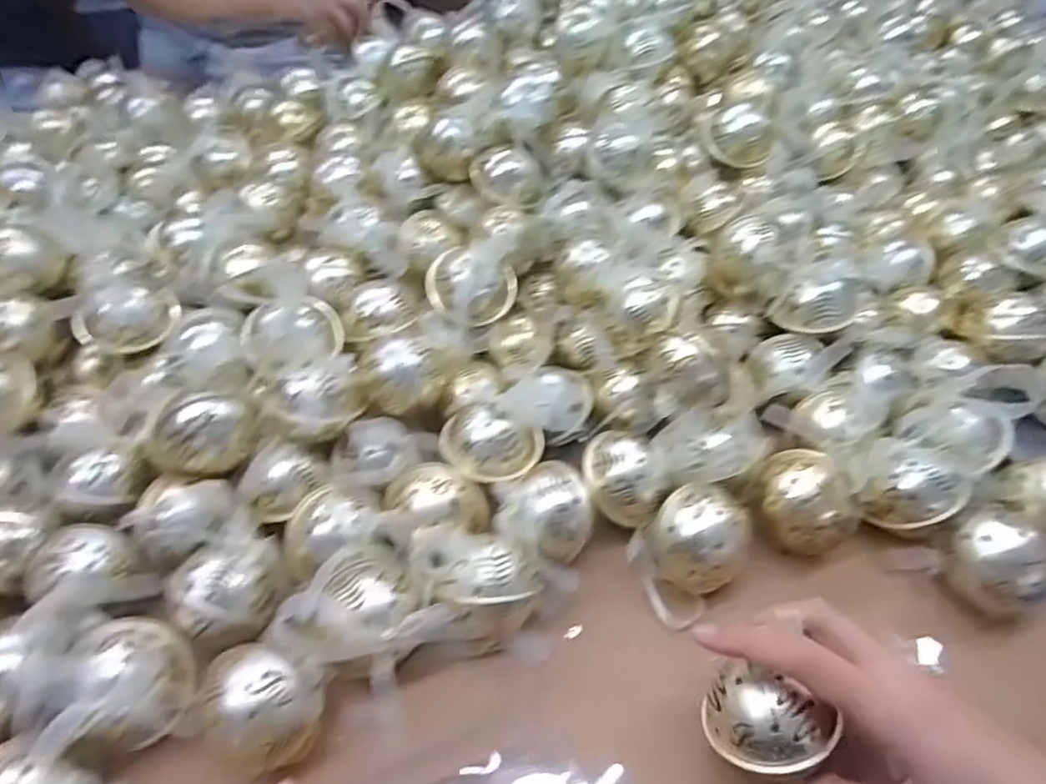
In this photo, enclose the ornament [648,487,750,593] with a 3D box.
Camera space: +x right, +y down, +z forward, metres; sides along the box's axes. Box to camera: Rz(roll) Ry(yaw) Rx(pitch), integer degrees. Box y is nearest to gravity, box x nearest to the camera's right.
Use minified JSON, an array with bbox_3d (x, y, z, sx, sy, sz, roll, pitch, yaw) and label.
[{"bbox_3d":[0.100,0.084,0.375,0.052,0.046,0.054,19,49,19],"label":"ornament"}]

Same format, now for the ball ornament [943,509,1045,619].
[{"bbox_3d":[0.263,0.093,0.359,0.050,0.043,0.049,-8,46,-7],"label":"ball ornament"}]

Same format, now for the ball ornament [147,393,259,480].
[{"bbox_3d":[-0.189,0.023,0.388,0.050,0.043,0.047,13,47,13],"label":"ball ornament"}]

